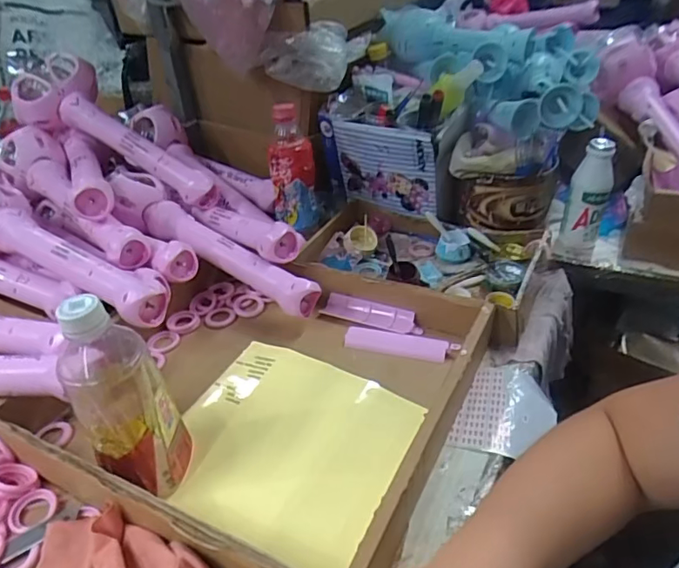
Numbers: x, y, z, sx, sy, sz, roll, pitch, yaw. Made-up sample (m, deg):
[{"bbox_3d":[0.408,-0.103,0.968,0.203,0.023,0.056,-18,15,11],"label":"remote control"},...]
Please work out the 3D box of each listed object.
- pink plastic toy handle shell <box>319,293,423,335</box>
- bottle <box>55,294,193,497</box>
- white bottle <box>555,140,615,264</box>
[{"bbox_3d":[0.037,0.035,0.634,0.123,0.015,0.029,13,38,23],"label":"pink plastic toy handle shell"},{"bbox_3d":[-0.164,0.091,0.416,0.054,0.180,0.066,3,35,9],"label":"bottle"},{"bbox_3d":[0.333,-0.110,0.717,0.053,0.151,0.047,12,38,22],"label":"white bottle"}]

